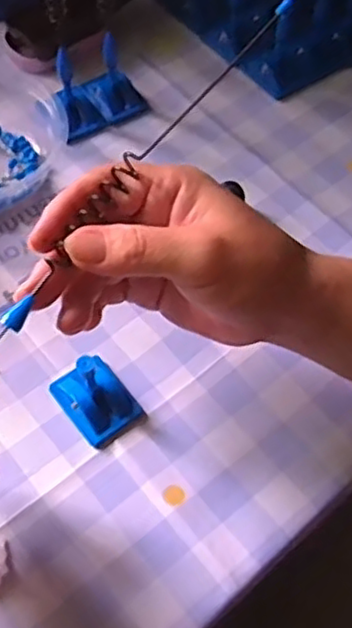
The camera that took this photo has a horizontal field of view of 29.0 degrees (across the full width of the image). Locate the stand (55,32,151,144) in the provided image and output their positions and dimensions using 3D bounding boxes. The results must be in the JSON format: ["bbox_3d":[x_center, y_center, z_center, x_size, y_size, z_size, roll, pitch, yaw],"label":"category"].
[{"bbox_3d":[-0.058,-0.161,0.477,0.069,0.045,0.042,-31,68,-19],"label":"stand"}]

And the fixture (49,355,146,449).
[{"bbox_3d":[-0.044,0.043,0.374,0.035,0.027,0.048,-34,69,-20],"label":"fixture"}]

